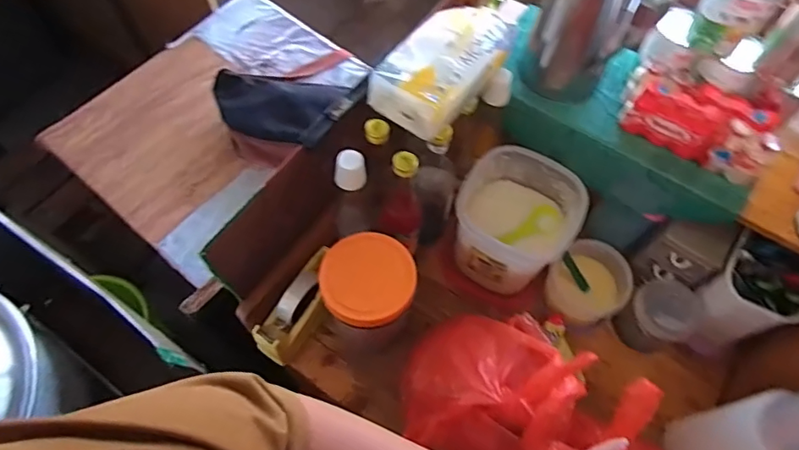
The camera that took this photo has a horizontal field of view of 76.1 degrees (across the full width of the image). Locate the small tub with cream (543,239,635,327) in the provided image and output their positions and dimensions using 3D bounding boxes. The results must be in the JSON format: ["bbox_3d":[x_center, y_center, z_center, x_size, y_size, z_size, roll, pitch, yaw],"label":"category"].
[{"bbox_3d":[0.293,0.093,0.795,0.113,0.071,0.109,-39,70,-18],"label":"small tub with cream"}]

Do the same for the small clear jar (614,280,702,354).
[{"bbox_3d":[0.380,0.138,0.768,0.080,0.116,0.081,0,64,-1],"label":"small clear jar"}]

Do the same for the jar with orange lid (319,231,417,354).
[{"bbox_3d":[-0.043,0.109,0.732,0.118,0.190,0.112,0,64,-1],"label":"jar with orange lid"}]

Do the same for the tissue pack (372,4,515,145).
[{"bbox_3d":[0.056,-0.210,0.645,0.112,0.080,0.187,31,67,14],"label":"tissue pack"}]

